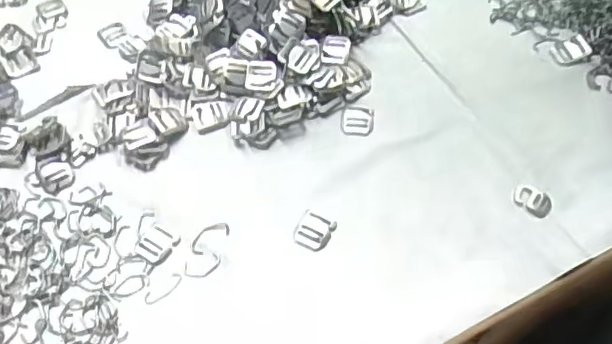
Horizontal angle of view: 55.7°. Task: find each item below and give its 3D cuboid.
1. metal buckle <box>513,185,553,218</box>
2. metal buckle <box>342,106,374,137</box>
[{"bbox_3d":[0.202,0.025,0.514,0.025,0.004,0.034,-38,61,-20],"label":"metal buckle"},{"bbox_3d":[0.052,-0.052,0.581,0.032,0.004,0.038,2,56,5],"label":"metal buckle"}]

